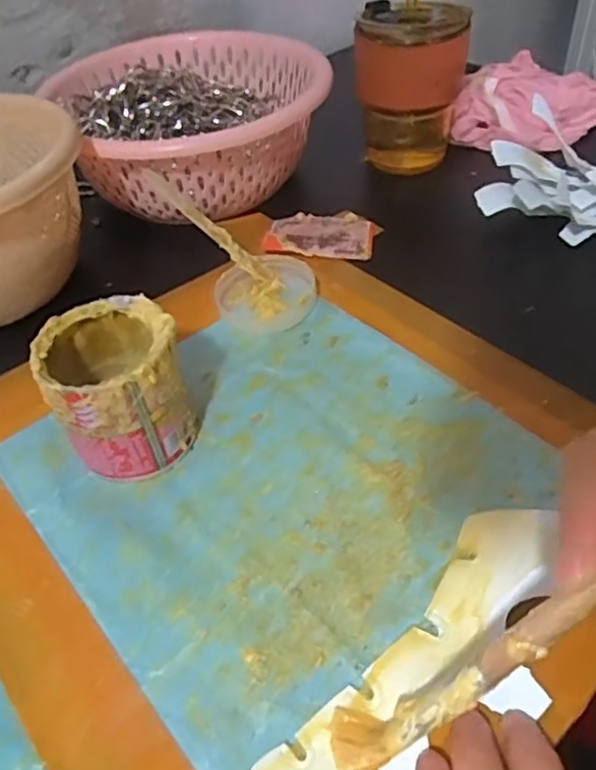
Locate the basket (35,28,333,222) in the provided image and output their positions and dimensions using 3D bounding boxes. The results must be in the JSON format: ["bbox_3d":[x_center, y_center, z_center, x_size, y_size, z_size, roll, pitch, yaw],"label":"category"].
[{"bbox_3d":[-0.081,-0.216,0.528,0.202,0.083,0.211,-2,46,3],"label":"basket"}]

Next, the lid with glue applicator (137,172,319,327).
[{"bbox_3d":[-0.050,-0.091,0.427,0.144,0.040,0.068,43,59,4],"label":"lid with glue applicator"}]

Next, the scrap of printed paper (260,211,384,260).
[{"bbox_3d":[0.018,-0.113,0.474,0.082,0.008,0.052,1,47,6],"label":"scrap of printed paper"}]

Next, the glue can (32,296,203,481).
[{"bbox_3d":[-0.091,0.002,0.325,0.065,0.070,0.066,-2,46,3],"label":"glue can"}]

